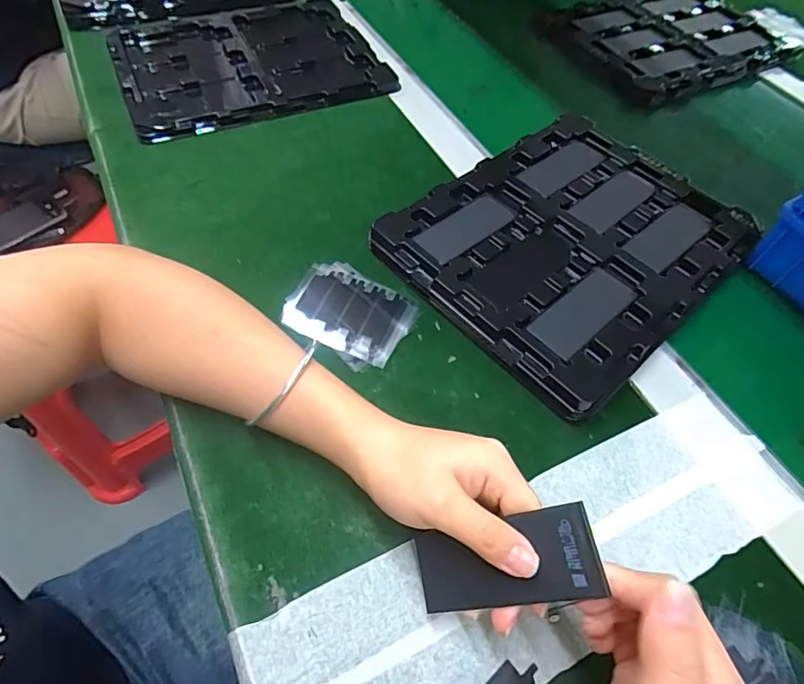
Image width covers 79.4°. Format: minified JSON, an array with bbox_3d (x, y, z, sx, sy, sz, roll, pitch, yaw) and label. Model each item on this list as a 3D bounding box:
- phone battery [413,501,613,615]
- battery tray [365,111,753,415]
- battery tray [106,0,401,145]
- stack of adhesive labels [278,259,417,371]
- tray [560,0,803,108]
[{"bbox_3d":[0.047,0.107,0.234,0.094,0.005,0.038,-26,63,32],"label":"phone battery"},{"bbox_3d":[0.143,-0.089,0.411,0.269,0.025,0.220,-37,66,-24],"label":"battery tray"},{"bbox_3d":[-0.175,-0.324,0.554,0.273,0.020,0.237,-21,60,-16],"label":"battery tray"},{"bbox_3d":[-0.041,-0.022,0.372,0.095,0.008,0.071,30,60,16],"label":"stack of adhesive labels"},{"bbox_3d":[0.353,-0.403,0.638,0.268,0.019,0.217,-24,61,-18],"label":"tray"}]

